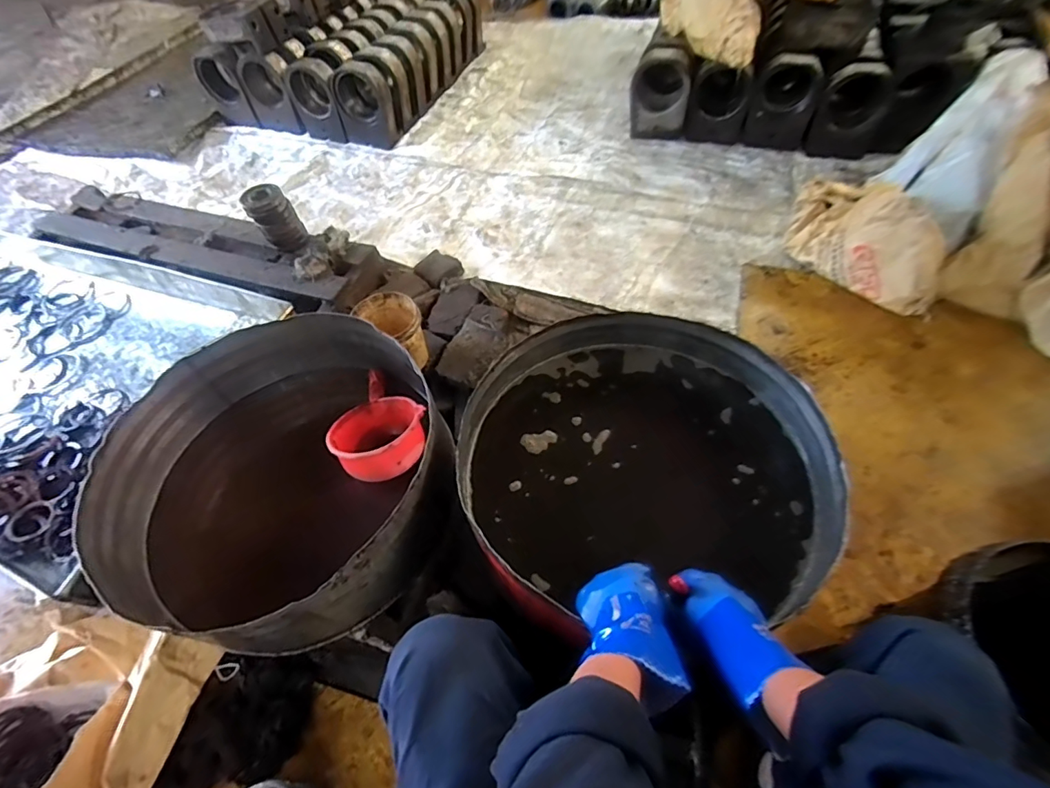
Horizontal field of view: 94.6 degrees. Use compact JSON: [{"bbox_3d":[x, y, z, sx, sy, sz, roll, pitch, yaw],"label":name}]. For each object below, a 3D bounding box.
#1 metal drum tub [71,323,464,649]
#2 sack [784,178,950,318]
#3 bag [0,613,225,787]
[{"bbox_3d":[-0.442,0.175,0.956,0.581,0.391,0.535,-1,56,1],"label":"metal drum tub"},{"bbox_3d":[0.954,-0.438,1.357,0.443,0.262,0.165,36,63,26],"label":"sack"},{"bbox_3d":[-0.826,0.616,0.801,0.381,0.182,0.514,22,59,15],"label":"bag"}]

